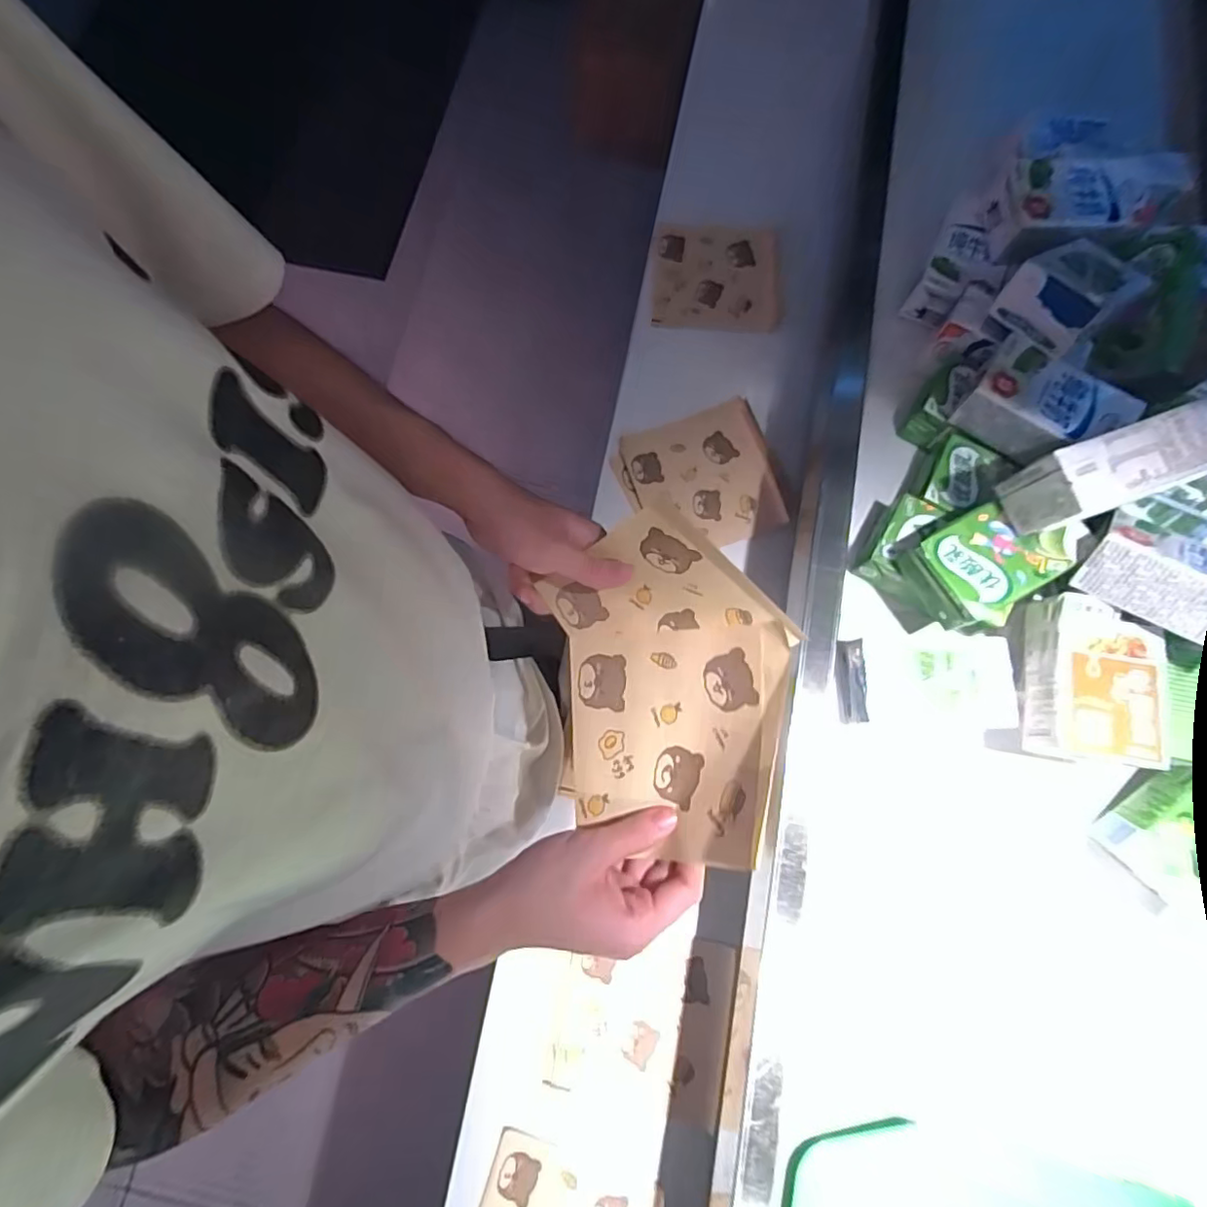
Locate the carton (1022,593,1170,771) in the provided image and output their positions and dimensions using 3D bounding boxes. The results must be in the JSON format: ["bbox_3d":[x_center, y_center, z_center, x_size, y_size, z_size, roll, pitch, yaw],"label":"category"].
[{"bbox_3d":[0.331,0.053,0.392,0.072,0.041,0.106,9,77,2],"label":"carton"}]

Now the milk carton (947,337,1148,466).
[{"bbox_3d":[0.332,-0.146,0.443,0.100,0.041,0.064,37,80,7],"label":"milk carton"}]

